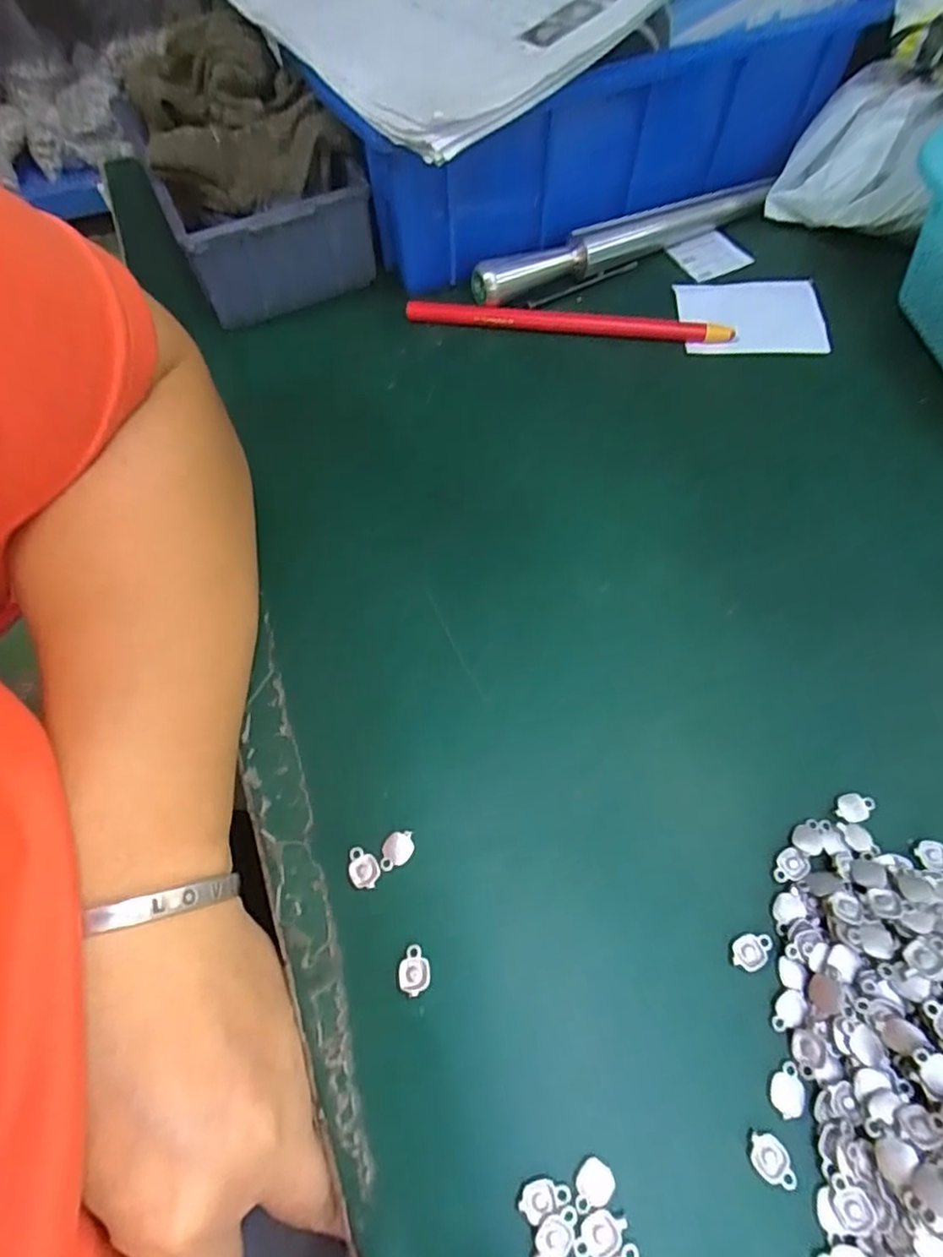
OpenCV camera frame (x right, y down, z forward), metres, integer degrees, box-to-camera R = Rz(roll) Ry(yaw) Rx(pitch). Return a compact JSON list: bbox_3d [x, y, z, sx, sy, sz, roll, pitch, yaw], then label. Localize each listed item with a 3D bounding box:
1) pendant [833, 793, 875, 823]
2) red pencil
[{"bbox_3d":[0.136,0.063,0.221,0.015,0.004,0.010,-12,64,-4],"label":"pendant"},{"bbox_3d":[0.050,-0.162,0.333,0.167,0.010,0.012,6,64,5],"label":"red pencil"}]

